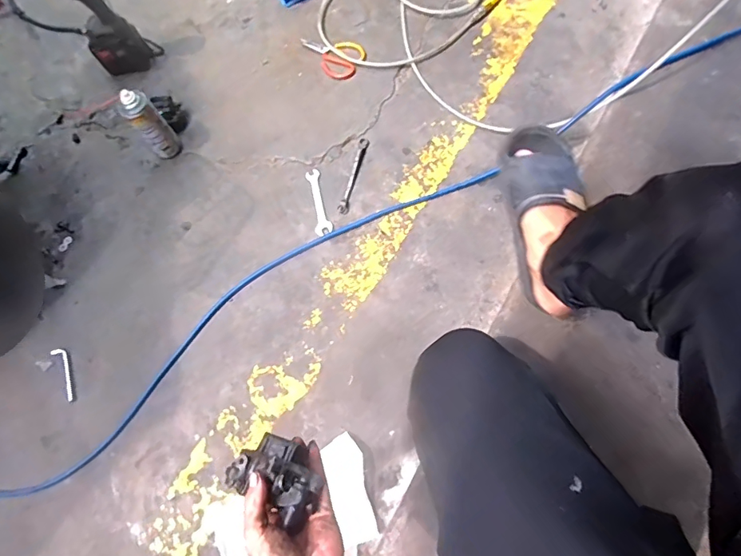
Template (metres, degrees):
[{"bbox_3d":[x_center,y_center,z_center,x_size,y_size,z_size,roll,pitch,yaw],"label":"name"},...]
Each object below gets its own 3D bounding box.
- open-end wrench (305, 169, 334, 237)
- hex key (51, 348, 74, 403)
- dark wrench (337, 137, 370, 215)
[{"bbox_3d":[-0.115,-0.169,1.043,0.037,0.005,0.163,-12,70,-1],"label":"open-end wrench"},{"bbox_3d":[-0.634,0.200,0.971,0.028,0.004,0.119,-25,71,-5],"label":"hex key"},{"bbox_3d":[-0.037,-0.233,1.052,0.023,0.013,0.192,14,72,8],"label":"dark wrench"}]

